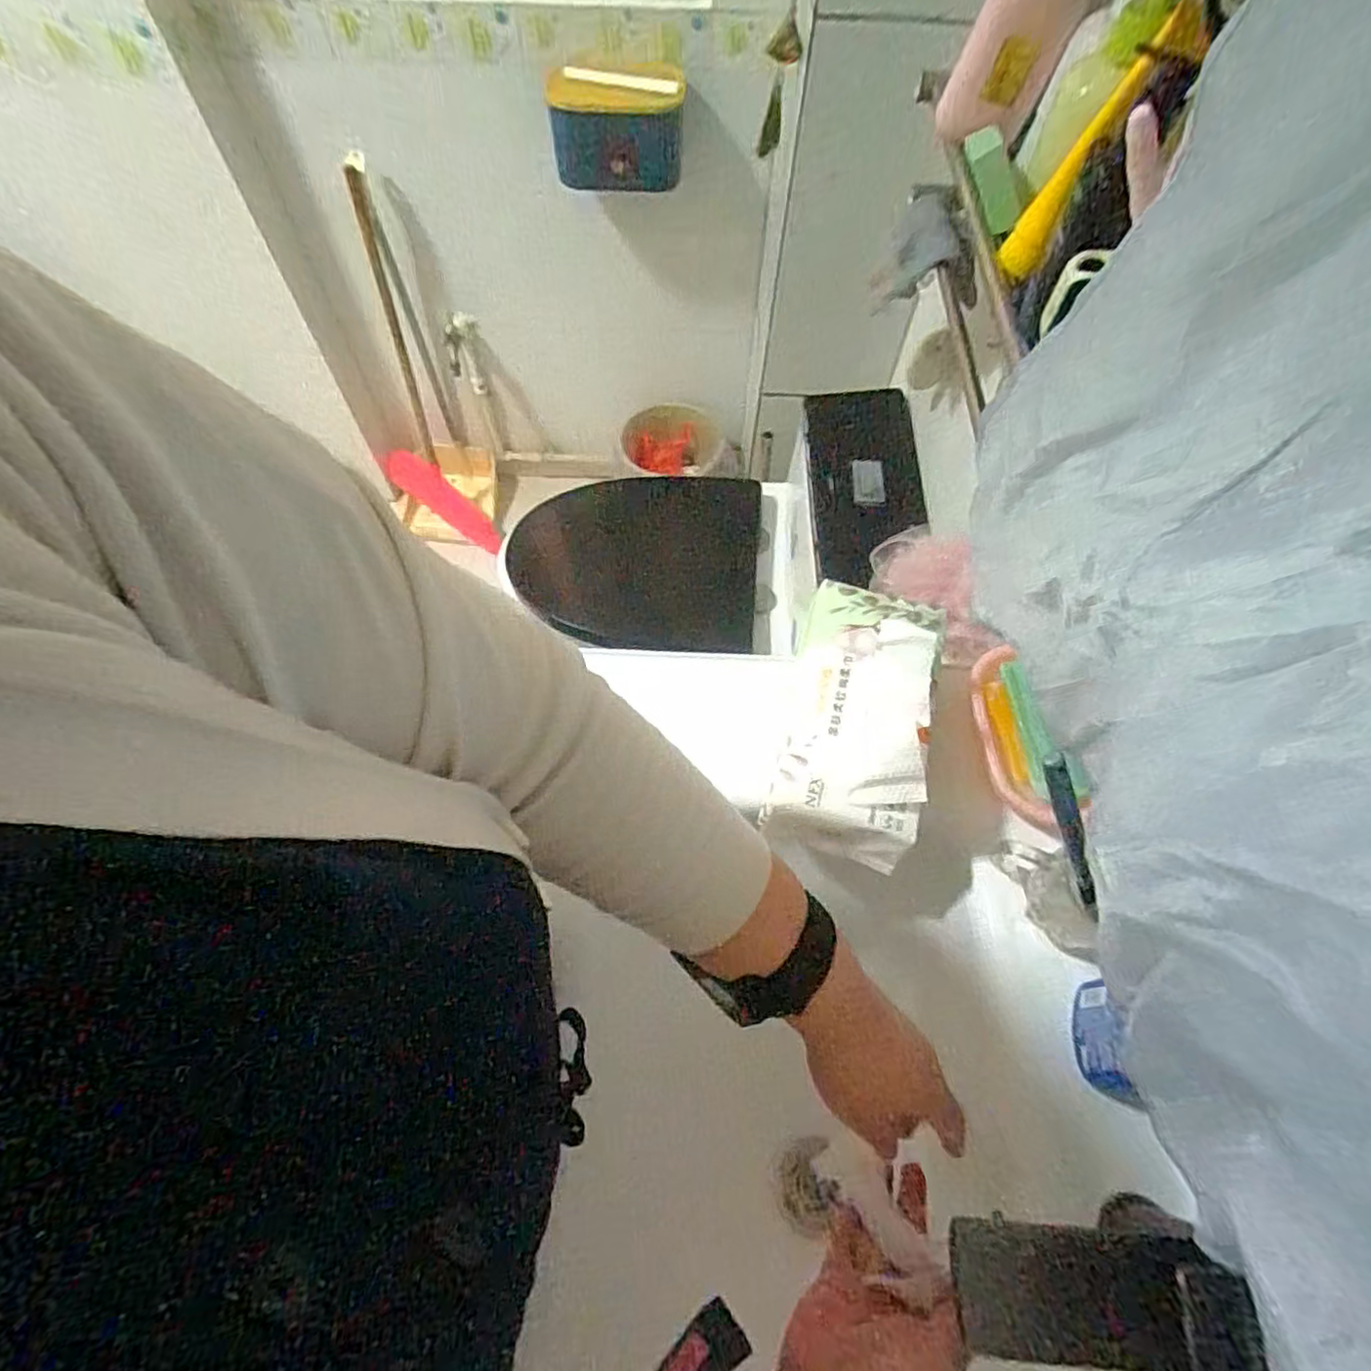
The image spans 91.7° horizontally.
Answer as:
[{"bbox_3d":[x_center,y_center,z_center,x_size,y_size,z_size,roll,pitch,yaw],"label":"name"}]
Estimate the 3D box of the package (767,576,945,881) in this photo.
[{"bbox_3d":[0.130,0.021,0.515,0.108,0.079,0.204,12,62,5],"label":"package"}]

